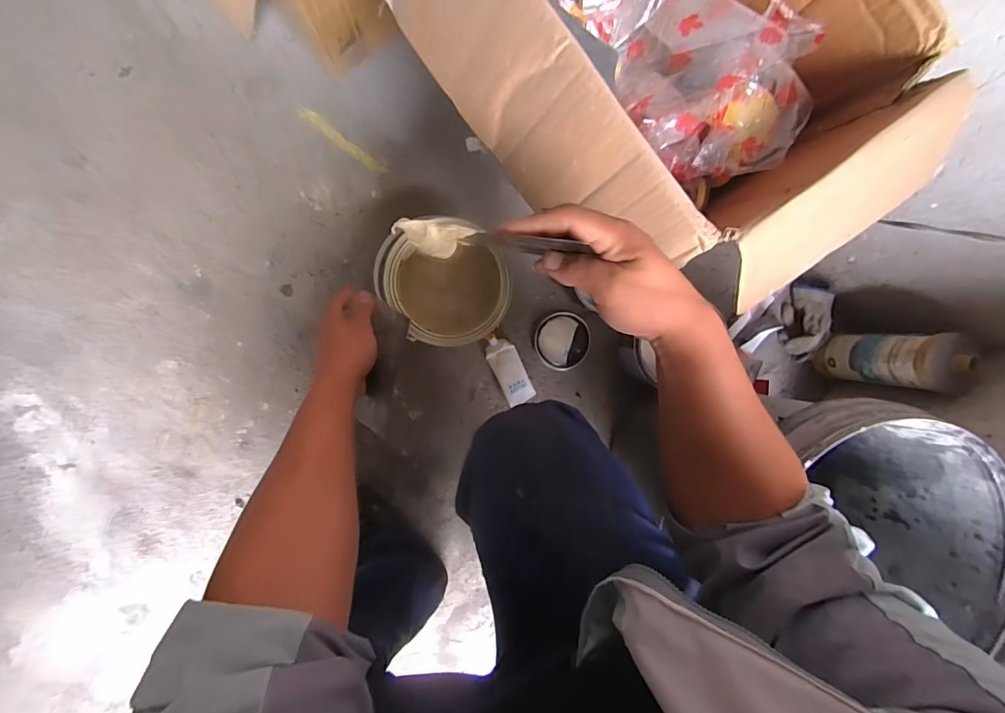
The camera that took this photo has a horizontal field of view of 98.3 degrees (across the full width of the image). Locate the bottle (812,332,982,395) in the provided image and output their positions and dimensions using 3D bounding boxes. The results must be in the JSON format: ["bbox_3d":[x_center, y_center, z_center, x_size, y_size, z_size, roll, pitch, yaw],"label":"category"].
[{"bbox_3d":[0.604,0.006,0.673,0.072,0.199,0.082,2,92,-10],"label":"bottle"}]

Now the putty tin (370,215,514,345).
[{"bbox_3d":[-0.079,-0.092,0.619,0.148,0.154,0.149,-43,98,-5],"label":"putty tin"}]

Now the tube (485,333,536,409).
[{"bbox_3d":[0.011,0.021,0.703,0.049,0.021,0.122,-27,96,-7],"label":"tube"}]

